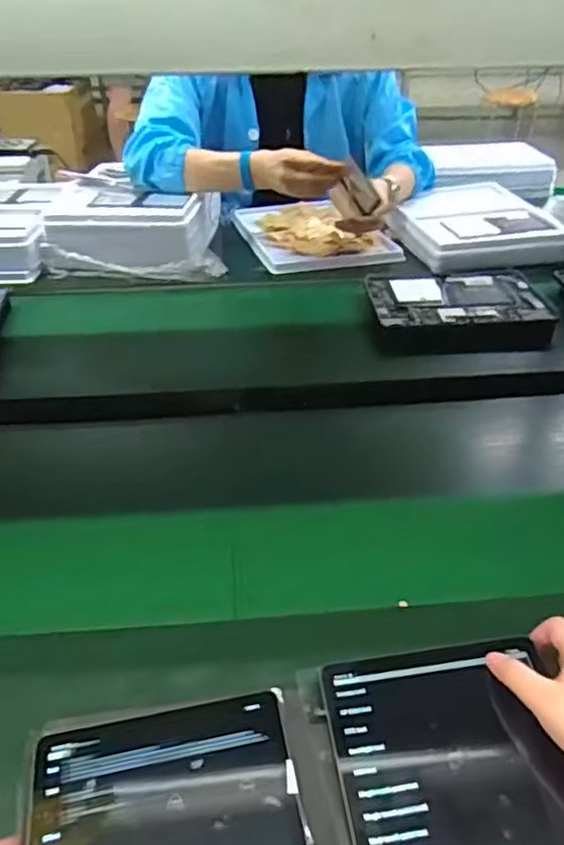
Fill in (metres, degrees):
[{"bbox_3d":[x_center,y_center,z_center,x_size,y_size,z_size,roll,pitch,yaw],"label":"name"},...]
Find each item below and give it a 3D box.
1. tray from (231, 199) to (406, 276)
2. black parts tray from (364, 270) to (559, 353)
[{"bbox_3d":[0.059,-0.369,1.227,0.255,0.031,0.323,-10,39,-12],"label":"tray"},{"bbox_3d":[0.266,-0.174,0.991,0.262,0.039,0.189,0,38,0],"label":"black parts tray"}]

